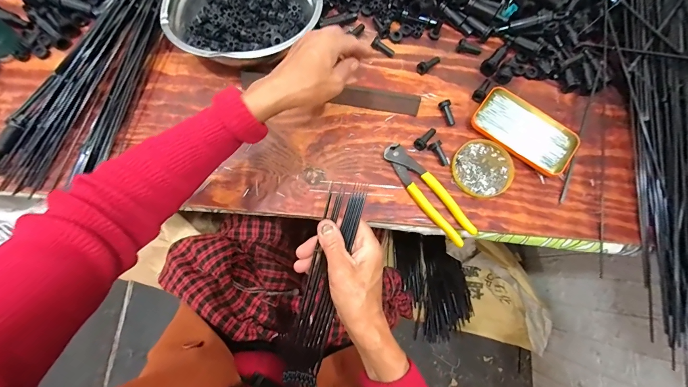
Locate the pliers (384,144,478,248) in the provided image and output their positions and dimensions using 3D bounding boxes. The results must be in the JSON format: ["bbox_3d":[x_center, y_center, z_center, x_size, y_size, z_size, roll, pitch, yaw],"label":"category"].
[{"bbox_3d":[0.116,-0.002,0.428,0.040,0.014,0.162,-38,80,-10],"label":"pliers"}]

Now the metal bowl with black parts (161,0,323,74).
[{"bbox_3d":[-0.143,-0.263,0.458,0.193,0.068,0.195,0,76,-1],"label":"metal bowl with black parts"}]

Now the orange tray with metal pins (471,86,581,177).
[{"bbox_3d":[0.265,-0.094,0.451,0.144,0.017,0.087,35,78,7],"label":"orange tray with metal pins"}]

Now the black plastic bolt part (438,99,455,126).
[{"bbox_3d":[0.154,-0.118,0.457,0.015,0.011,0.039,-21,94,-6],"label":"black plastic bolt part"}]

